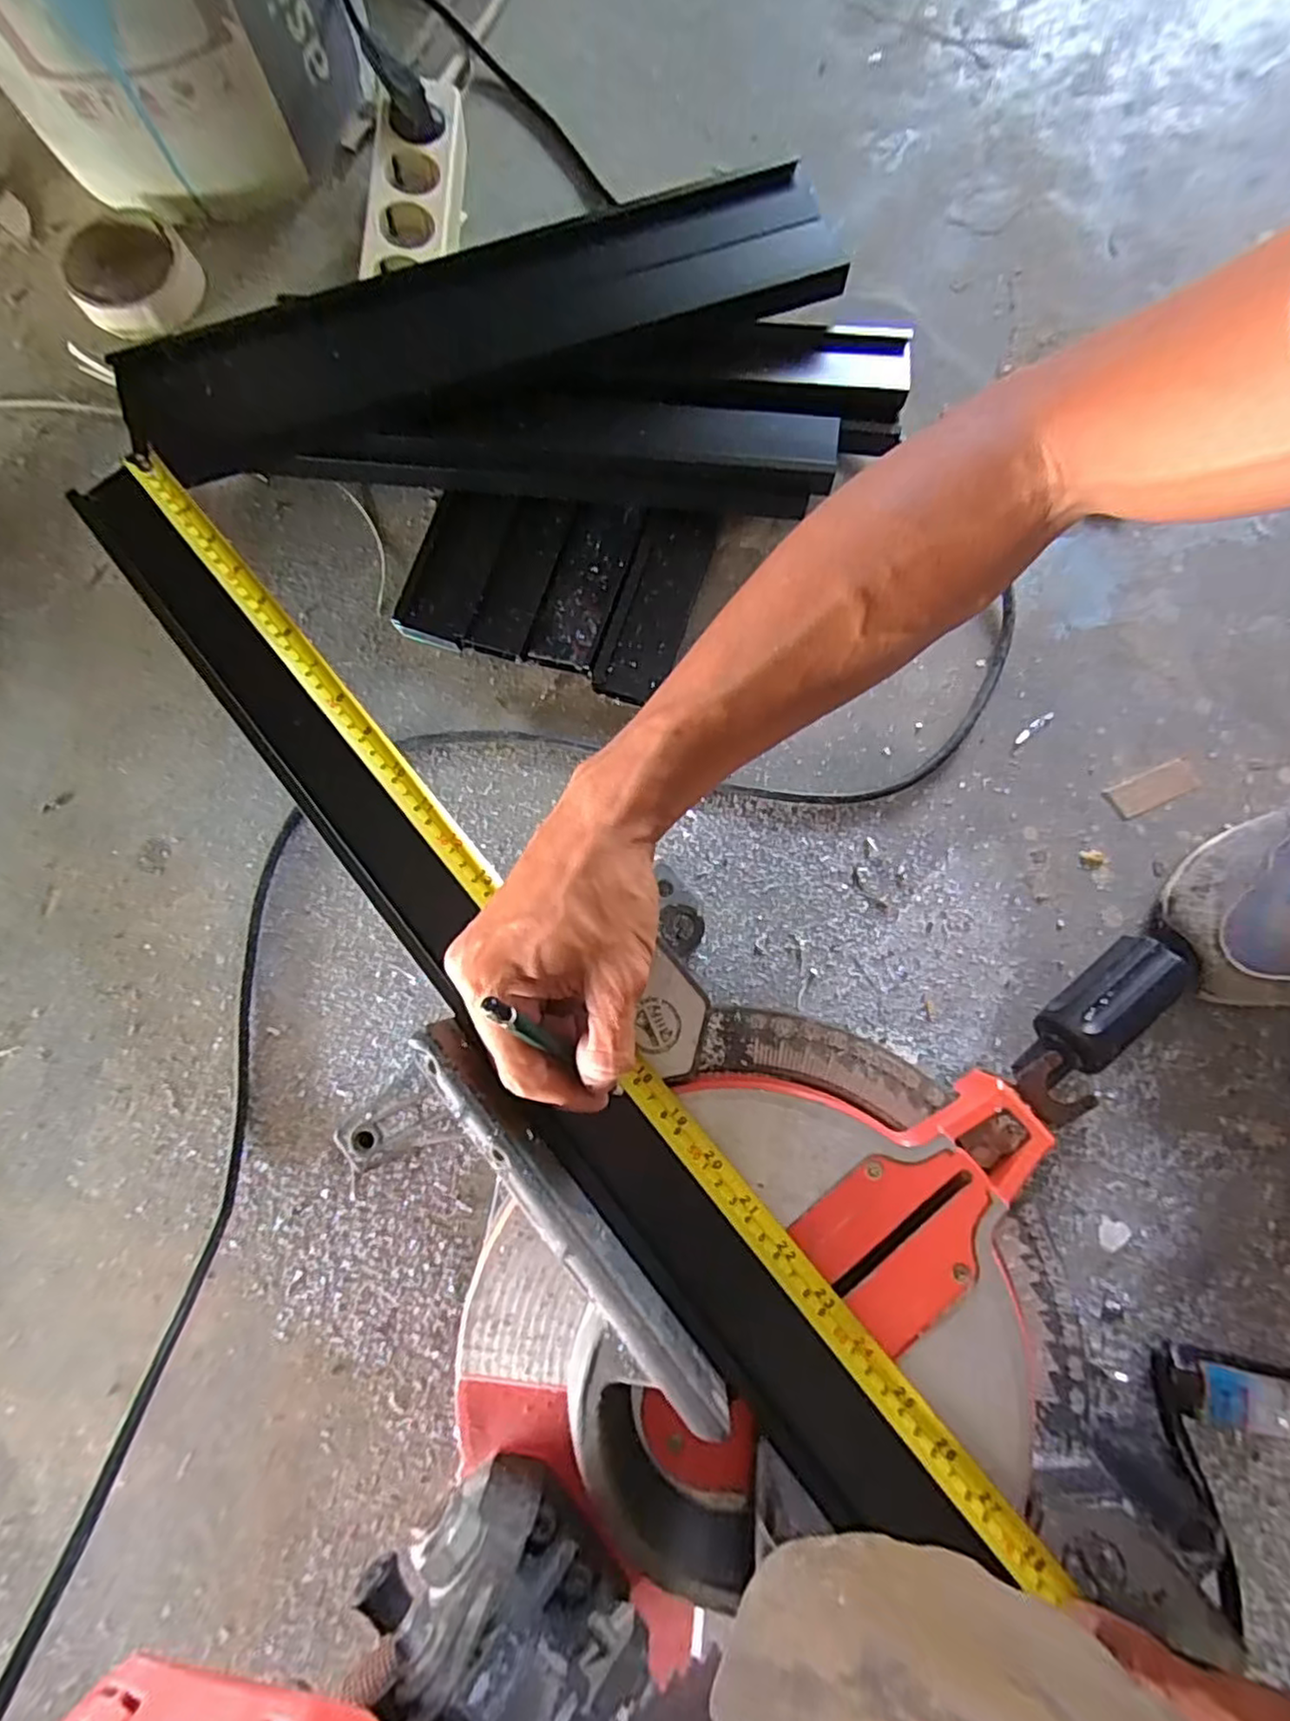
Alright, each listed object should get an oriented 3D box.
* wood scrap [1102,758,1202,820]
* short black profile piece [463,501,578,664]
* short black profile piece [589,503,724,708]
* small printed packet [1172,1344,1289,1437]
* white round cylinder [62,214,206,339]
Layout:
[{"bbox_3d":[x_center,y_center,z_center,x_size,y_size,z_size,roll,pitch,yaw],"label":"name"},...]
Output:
[{"bbox_3d":[0.322,-0.046,0.434,0.056,0.004,0.022,-24,79,-3],"label":"wood scrap"},{"bbox_3d":[-0.085,-0.193,0.471,0.041,0.026,0.112,17,80,5],"label":"short black profile piece"},{"bbox_3d":[0.007,-0.172,0.463,0.047,0.025,0.136,18,80,5],"label":"short black profile piece"},{"bbox_3d":[0.341,0.291,0.370,0.102,0.018,0.032,8,79,3],"label":"small printed packet"},{"bbox_3d":[-0.381,-0.439,0.515,0.087,0.025,0.081,1,79,2],"label":"white round cylinder"}]

